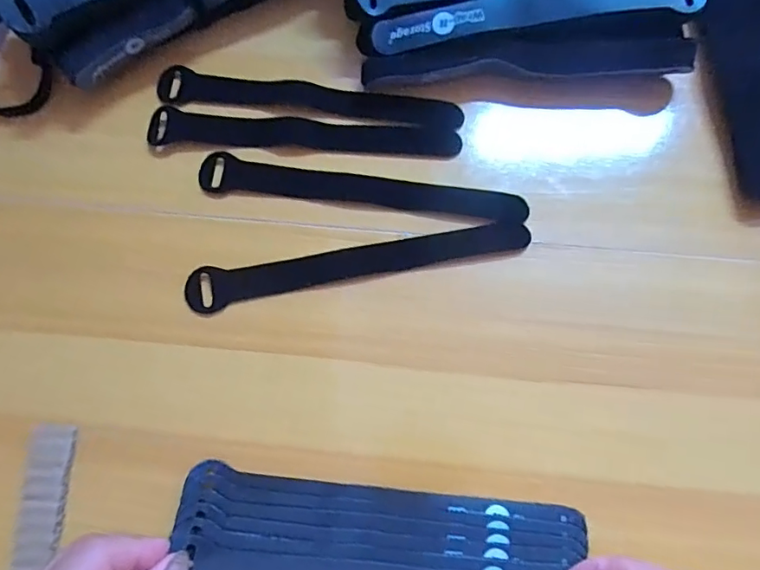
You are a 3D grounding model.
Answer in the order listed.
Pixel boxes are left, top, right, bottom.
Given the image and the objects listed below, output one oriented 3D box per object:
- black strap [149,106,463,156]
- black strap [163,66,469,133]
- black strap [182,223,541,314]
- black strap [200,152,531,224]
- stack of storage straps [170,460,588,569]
[{"bbox_3d":[-0.047,-0.095,0.332,0.190,0.004,0.021,2,81,0],"label":"black strap"},{"bbox_3d":[-0.045,-0.119,0.340,0.194,0.005,0.025,7,77,5],"label":"black strap"},{"bbox_3d":[-0.012,-0.014,0.308,0.194,0.006,0.026,-11,60,-3],"label":"black strap"},{"bbox_3d":[-0.011,-0.057,0.324,0.195,0.008,0.024,6,72,3],"label":"black strap"},{"bbox_3d":[-0.002,0.128,0.261,0.193,0.007,0.054,4,72,3],"label":"stack of storage straps"}]

